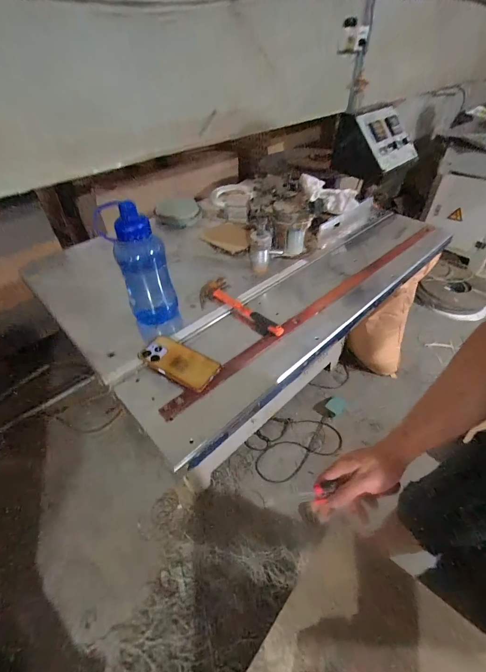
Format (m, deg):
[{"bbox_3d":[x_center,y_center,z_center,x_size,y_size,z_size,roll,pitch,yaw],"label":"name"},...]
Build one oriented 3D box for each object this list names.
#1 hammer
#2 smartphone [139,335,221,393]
[{"bbox_3d":[-0.009,-0.066,0.755,0.095,0.032,0.258,-35,52,-29],"label":"hammer"},{"bbox_3d":[-0.132,0.053,0.637,0.175,0.018,0.088,23,50,25],"label":"smartphone"}]

